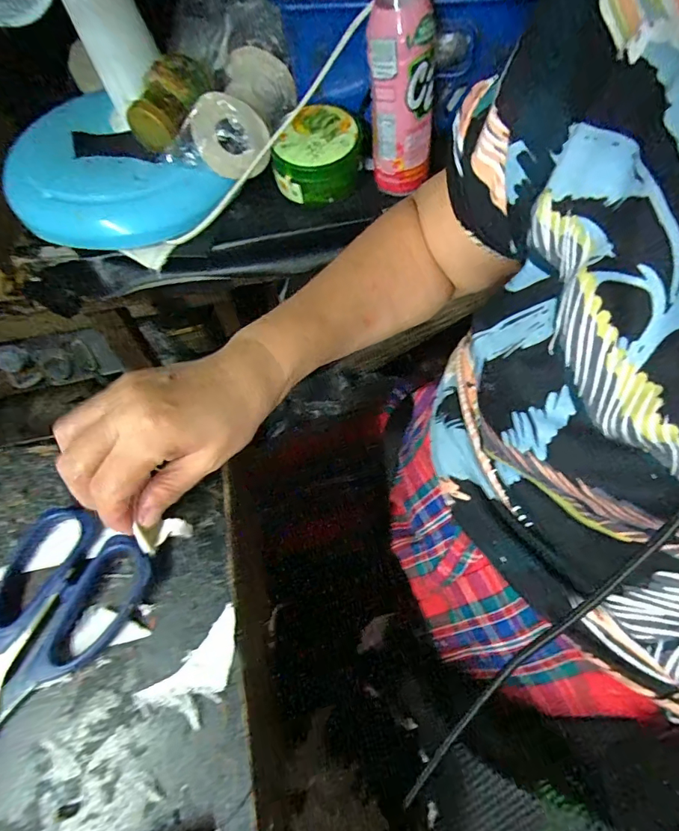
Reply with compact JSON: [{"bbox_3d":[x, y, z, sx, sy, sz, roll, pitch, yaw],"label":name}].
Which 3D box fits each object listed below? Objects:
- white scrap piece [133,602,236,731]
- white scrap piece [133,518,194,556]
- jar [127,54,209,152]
[{"bbox_3d":[-0.070,0.130,0.229,0.061,0.007,0.031,-41,65,-14],"label":"white scrap piece"},{"bbox_3d":[-0.099,0.067,0.259,0.029,0.014,0.018,-15,55,-6],"label":"white scrap piece"},{"bbox_3d":[-0.181,-0.334,0.483,0.054,0.042,0.098,30,88,23],"label":"jar"}]

